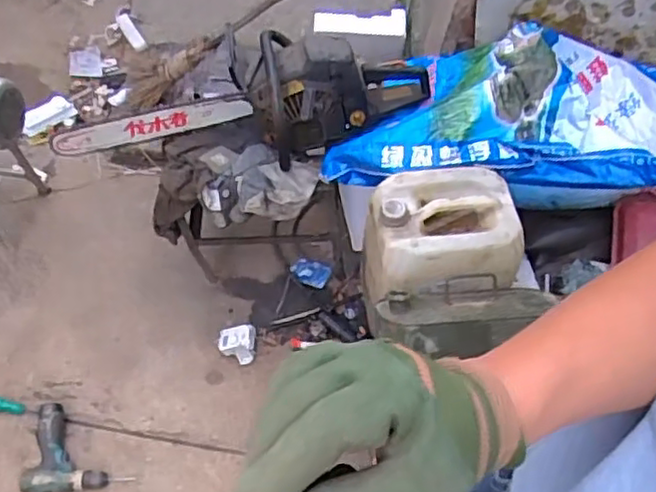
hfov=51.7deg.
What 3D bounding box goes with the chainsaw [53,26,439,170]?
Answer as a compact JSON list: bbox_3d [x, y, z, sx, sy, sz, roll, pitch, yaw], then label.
[{"bbox_3d":[-0.211,-0.307,1.486,0.840,0.235,0.217,-7,54,11],"label":"chainsaw"}]

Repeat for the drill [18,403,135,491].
[{"bbox_3d":[-0.558,0.447,1.514,0.221,0.047,0.196,0,57,-8],"label":"drill"}]

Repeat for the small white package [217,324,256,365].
[{"bbox_3d":[-0.217,0.233,1.622,0.093,0.062,0.084,1,54,-4],"label":"small white package"}]

